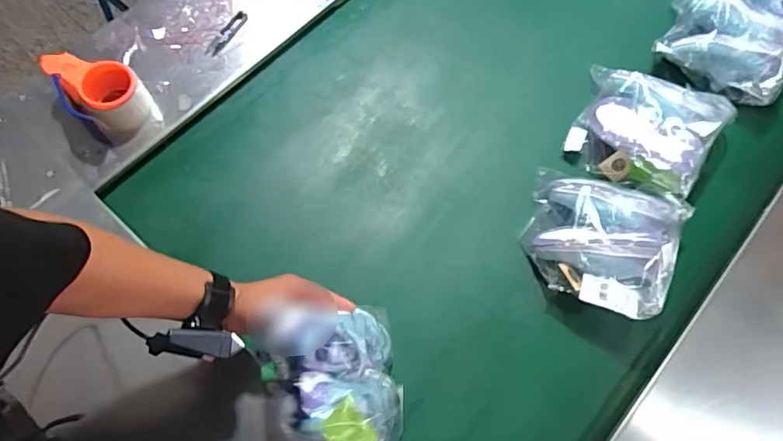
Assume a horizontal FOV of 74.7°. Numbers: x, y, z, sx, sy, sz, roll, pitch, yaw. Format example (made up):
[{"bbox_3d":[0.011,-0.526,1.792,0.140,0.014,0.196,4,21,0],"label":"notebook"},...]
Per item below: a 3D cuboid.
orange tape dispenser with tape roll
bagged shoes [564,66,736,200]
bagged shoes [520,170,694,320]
[{"bbox_3d":[-0.450,-0.197,0.803,0.143,0.087,0.107,42,74,14],"label":"orange tape dispenser with tape roll"},{"bbox_3d":[0.413,-0.153,0.827,0.202,0.088,0.199,27,70,8],"label":"bagged shoes"},{"bbox_3d":[0.305,0.023,0.756,0.204,0.088,0.203,23,70,7],"label":"bagged shoes"}]

